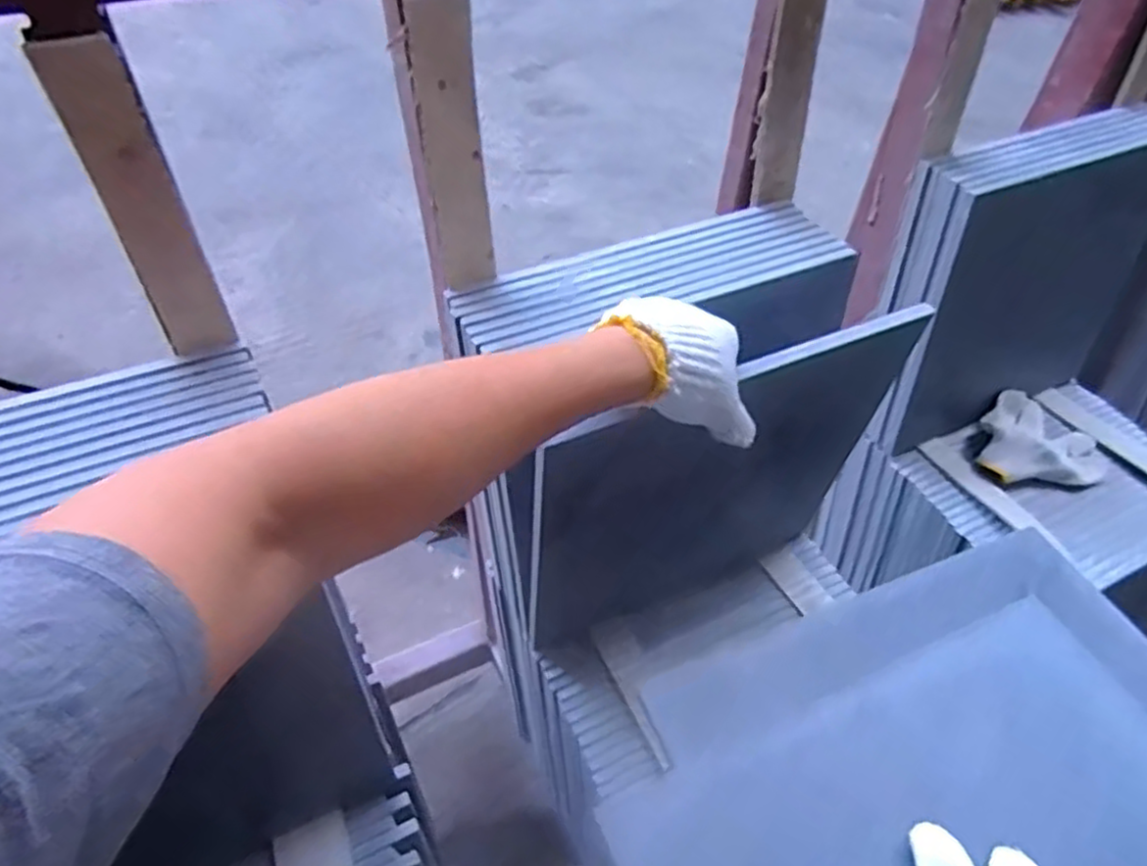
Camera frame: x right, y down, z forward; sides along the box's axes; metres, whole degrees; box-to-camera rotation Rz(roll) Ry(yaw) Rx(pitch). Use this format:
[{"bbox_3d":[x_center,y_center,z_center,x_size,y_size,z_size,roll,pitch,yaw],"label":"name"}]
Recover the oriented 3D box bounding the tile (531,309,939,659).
[{"bbox_3d":[0.112,0.050,0.591,0.306,0.292,0.008,-20,56,-19],"label":"tile"}]

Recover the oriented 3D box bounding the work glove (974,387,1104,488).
[{"bbox_3d":[0.513,0.011,0.809,0.127,0.042,0.146,34,56,26],"label":"work glove"}]

